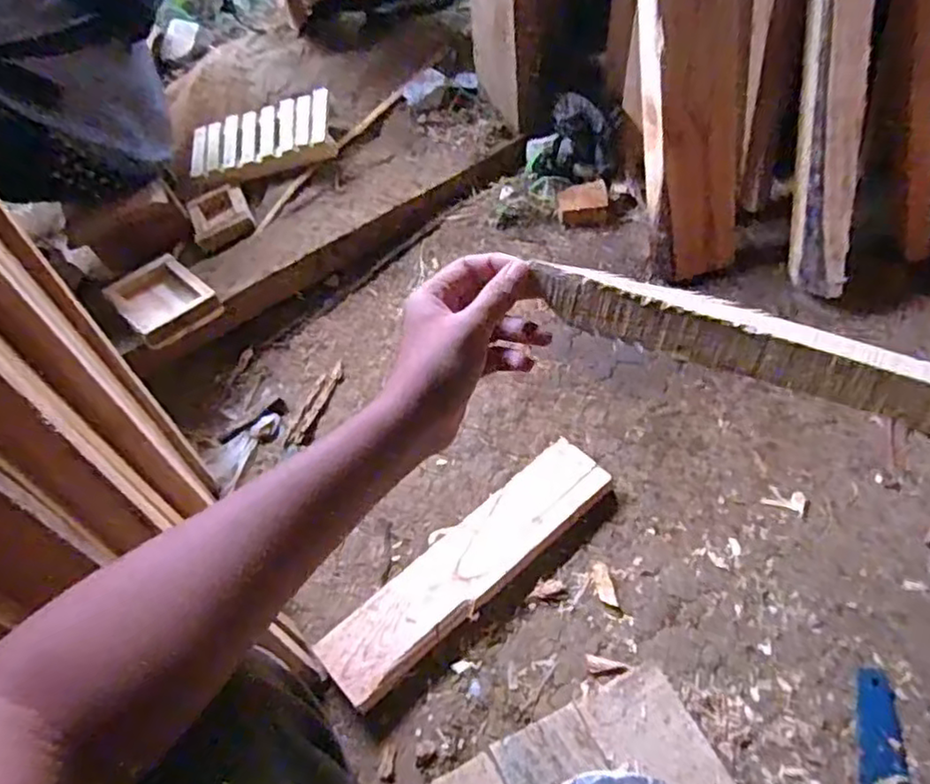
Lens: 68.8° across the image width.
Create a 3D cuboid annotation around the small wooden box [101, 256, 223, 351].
[{"bbox_3d":[-0.477,-0.141,1.079,0.133,0.054,0.131,34,60,29],"label":"small wooden box"}]

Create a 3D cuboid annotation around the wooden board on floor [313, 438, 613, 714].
[{"bbox_3d":[0.009,0.212,0.851,0.414,0.043,0.096,-35,55,-22],"label":"wooden board on floor"}]

